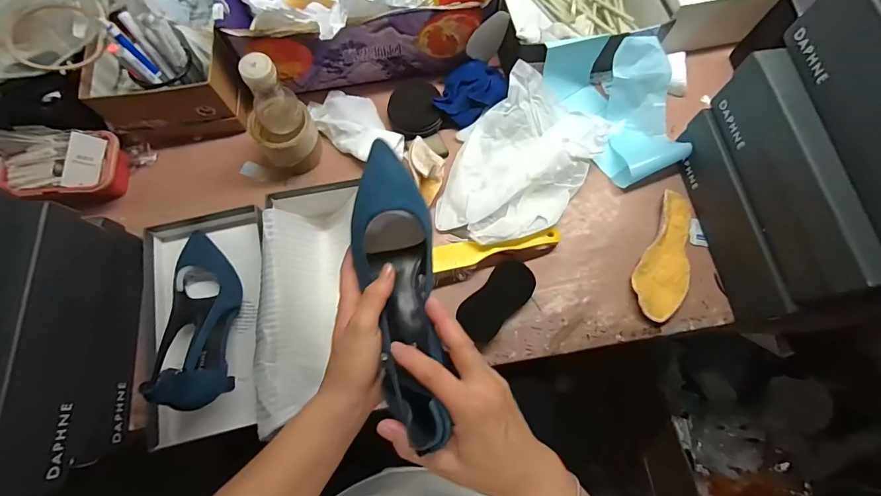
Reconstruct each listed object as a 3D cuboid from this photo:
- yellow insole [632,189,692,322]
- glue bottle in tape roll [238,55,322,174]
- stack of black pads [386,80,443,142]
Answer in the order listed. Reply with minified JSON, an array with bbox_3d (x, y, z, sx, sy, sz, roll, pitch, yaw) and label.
[{"bbox_3d":[0.334,0.011,0.591,0.070,0.016,0.197,26,75,8],"label":"yellow insole"},{"bbox_3d":[-0.229,-0.182,0.567,0.082,0.190,0.075,-33,76,-10],"label":"glue bottle in tape roll"},{"bbox_3d":[-0.044,-0.220,0.647,0.083,0.019,0.085,-7,97,10],"label":"stack of black pads"}]

